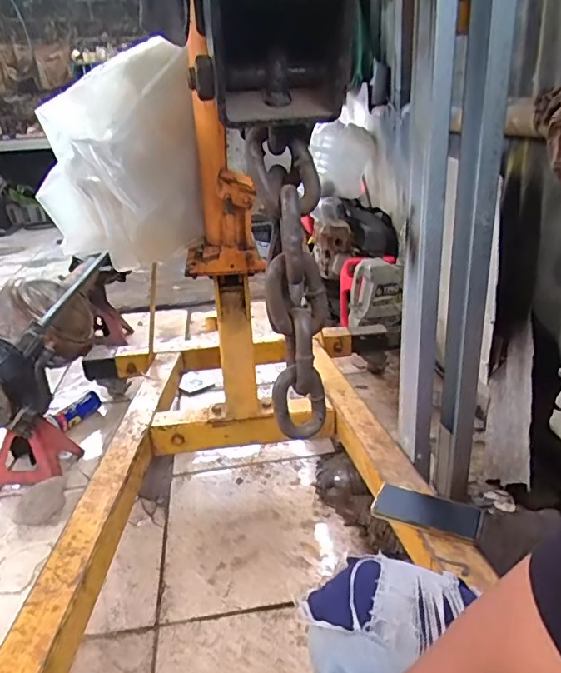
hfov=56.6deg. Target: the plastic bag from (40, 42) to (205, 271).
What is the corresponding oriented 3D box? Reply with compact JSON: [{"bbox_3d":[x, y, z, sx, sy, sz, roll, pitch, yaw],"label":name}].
[{"bbox_3d":[-0.276,-0.307,0.937,0.232,0.338,0.205,-22,29,-39],"label":"plastic bag"}]

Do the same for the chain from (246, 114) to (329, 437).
[{"bbox_3d":[0.006,-0.024,0.308,0.043,0.182,0.032,-2,23,3],"label":"chain"}]

